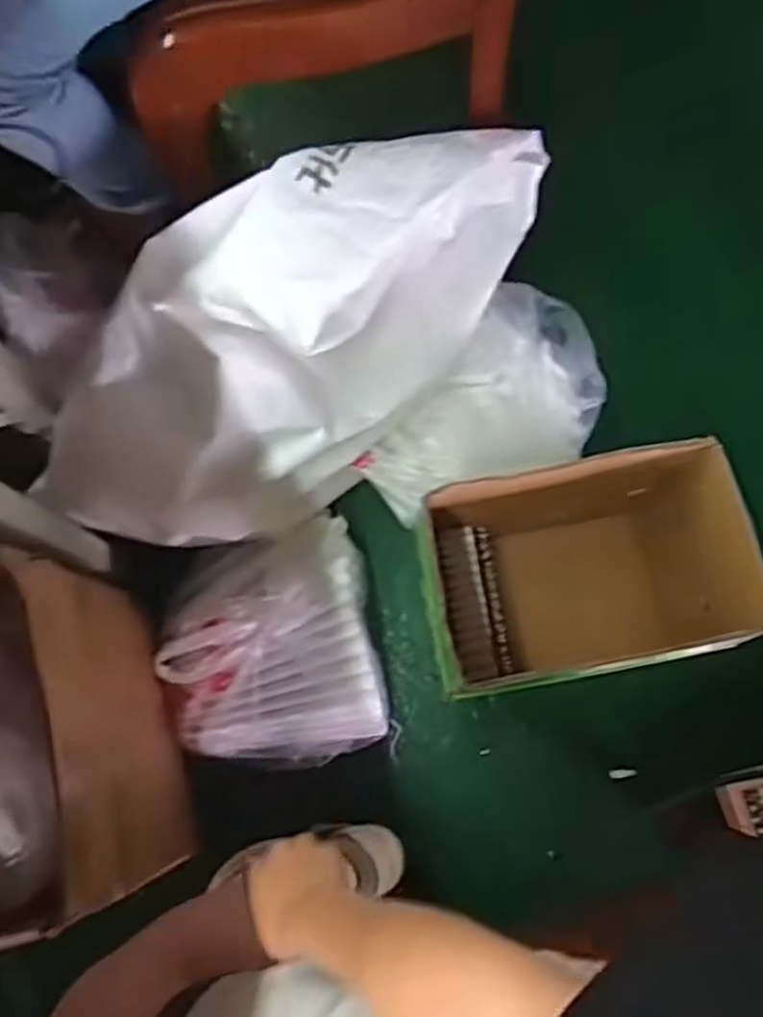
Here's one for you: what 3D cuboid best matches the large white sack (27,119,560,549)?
[{"bbox_3d":[-0.070,-0.247,0.909,0.294,0.248,0.725,43,80,10],"label":"large white sack"}]

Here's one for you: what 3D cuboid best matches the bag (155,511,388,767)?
[{"bbox_3d":[-0.138,0.172,0.960,0.254,0.106,0.295,-9,75,-2],"label":"bag"}]

